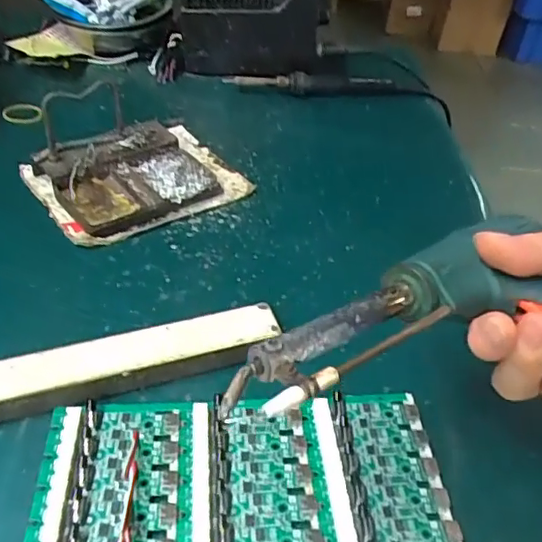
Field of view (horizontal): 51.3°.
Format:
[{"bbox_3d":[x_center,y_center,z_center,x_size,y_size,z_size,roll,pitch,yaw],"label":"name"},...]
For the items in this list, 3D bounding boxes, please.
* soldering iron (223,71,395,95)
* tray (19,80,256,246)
[{"bbox_3d":[0.043,-0.200,0.611,0.180,0.028,0.022,-2,40,-12],"label":"soldering iron"},{"bbox_3d":[-0.113,-0.094,0.449,0.145,0.056,0.143,-23,48,-30],"label":"tray"}]

